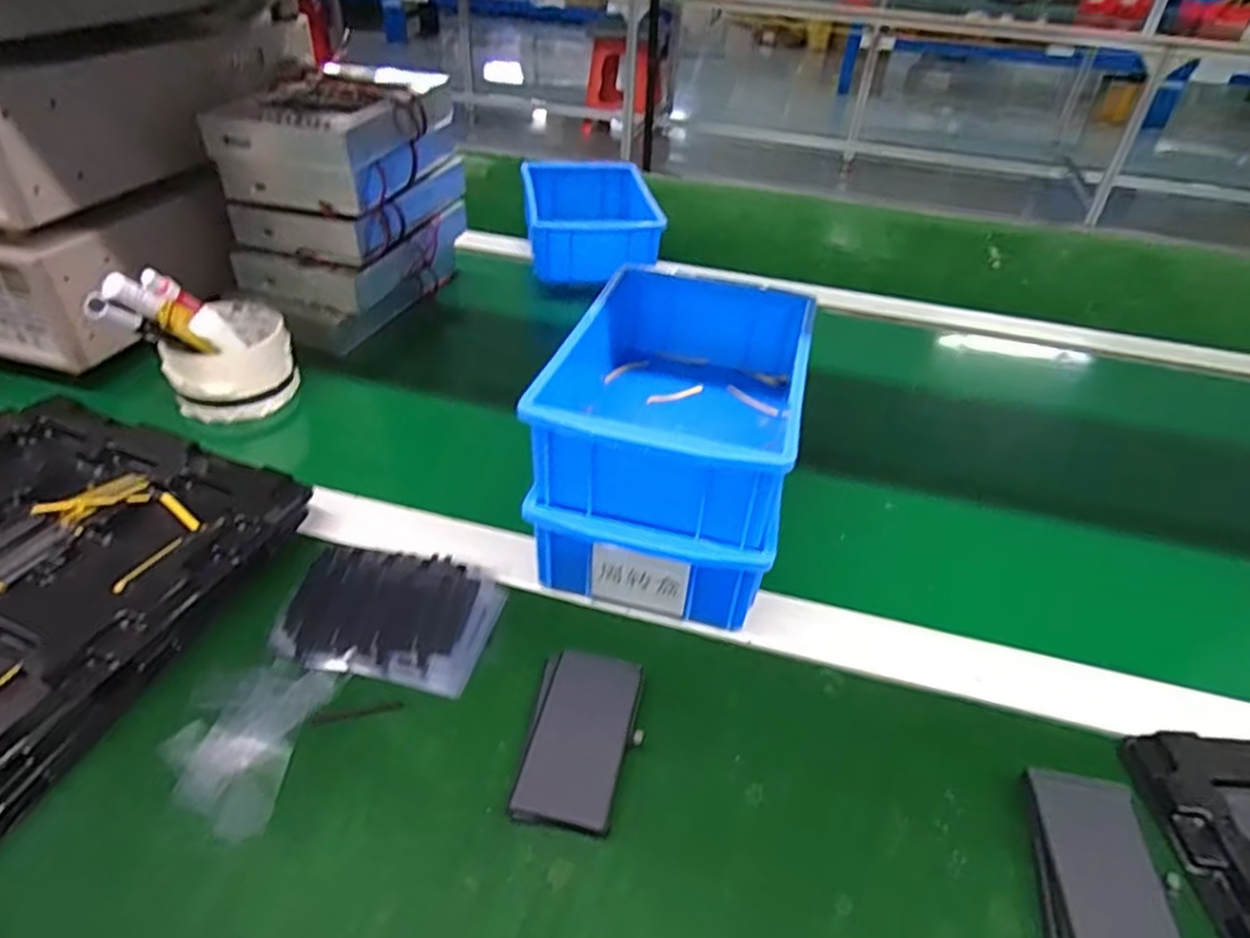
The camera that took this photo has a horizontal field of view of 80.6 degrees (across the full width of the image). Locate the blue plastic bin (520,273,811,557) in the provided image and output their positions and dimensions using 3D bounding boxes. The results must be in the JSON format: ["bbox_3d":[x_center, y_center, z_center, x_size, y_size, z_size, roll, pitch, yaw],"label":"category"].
[{"bbox_3d":[0.033,-0.048,0.435,0.128,0.062,0.201,11,39,9],"label":"blue plastic bin"}]

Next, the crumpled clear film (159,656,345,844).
[{"bbox_3d":[-0.178,0.125,0.340,0.060,0.004,0.083,9,39,3],"label":"crumpled clear film"}]

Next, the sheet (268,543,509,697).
[{"bbox_3d":[-0.127,0.077,0.402,0.109,0.007,0.081,10,42,4],"label":"sheet"}]

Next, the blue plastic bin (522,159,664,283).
[{"bbox_3d":[-0.040,-0.275,0.805,0.127,0.059,0.194,-2,39,-10],"label":"blue plastic bin"}]

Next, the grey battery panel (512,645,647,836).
[{"bbox_3d":[-0.020,0.126,0.351,0.043,0.010,0.085,11,39,6],"label":"grey battery panel"}]

